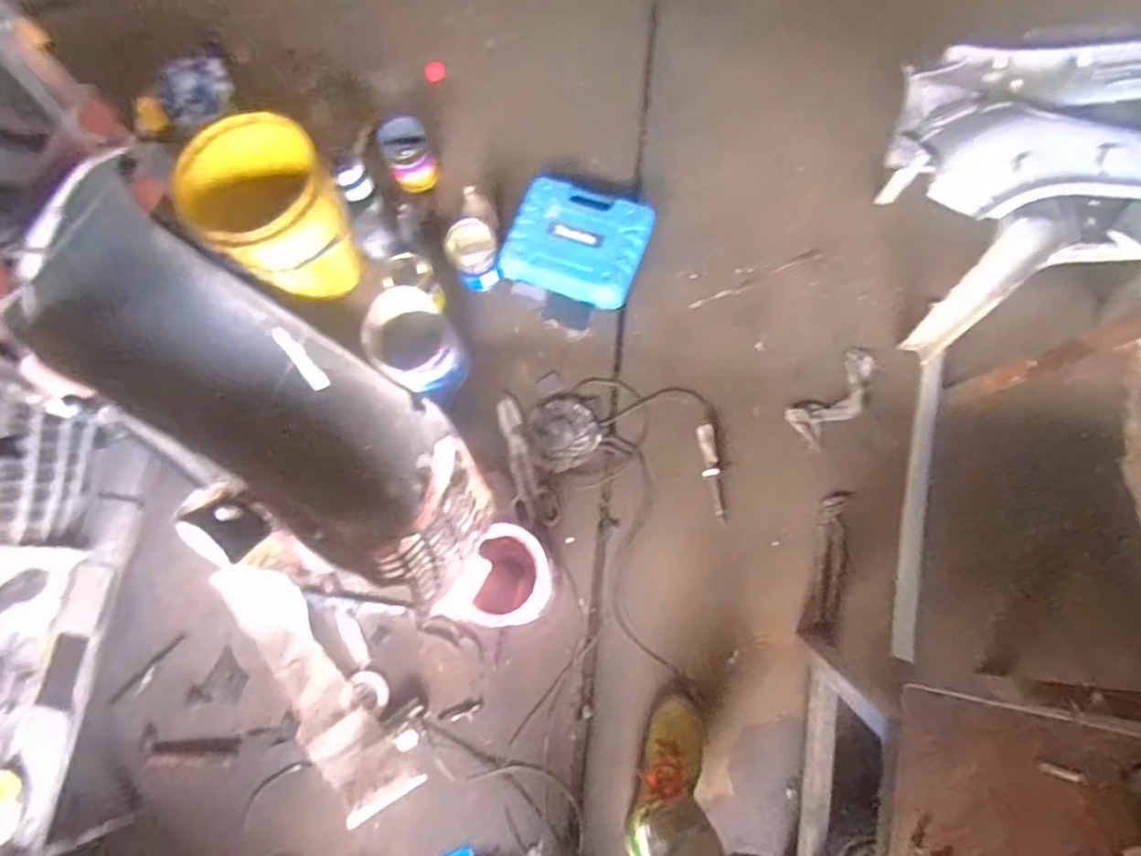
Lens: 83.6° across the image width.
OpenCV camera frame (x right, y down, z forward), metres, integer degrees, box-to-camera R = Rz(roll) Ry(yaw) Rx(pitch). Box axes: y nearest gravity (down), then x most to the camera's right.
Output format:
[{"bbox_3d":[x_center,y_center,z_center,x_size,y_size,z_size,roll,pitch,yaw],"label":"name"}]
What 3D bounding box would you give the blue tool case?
[{"bbox_3d":[0.017,-0.400,1.379,0.286,0.082,0.235,21,76,6],"label":"blue tool case"}]

